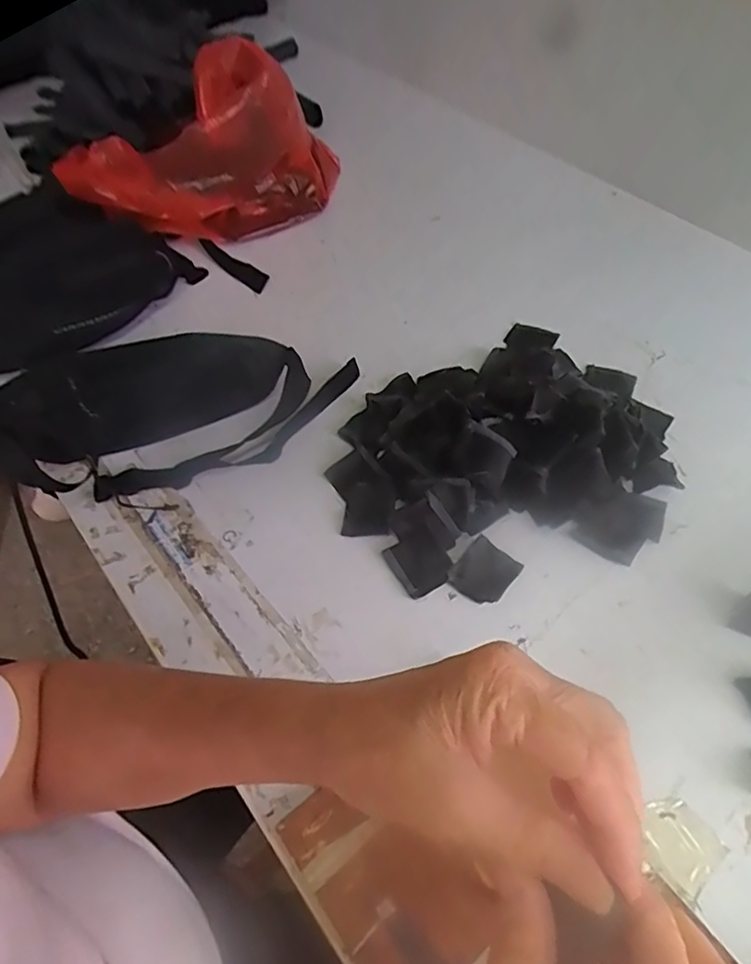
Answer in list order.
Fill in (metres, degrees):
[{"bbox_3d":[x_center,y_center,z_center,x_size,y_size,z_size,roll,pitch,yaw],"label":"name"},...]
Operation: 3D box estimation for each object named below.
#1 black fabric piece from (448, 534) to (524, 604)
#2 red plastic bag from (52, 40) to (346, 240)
[{"bbox_3d":[0.095,0.079,0.500,0.047,0.005,0.052,32,63,22],"label":"black fabric piece"},{"bbox_3d":[-0.205,-0.420,0.719,0.362,0.211,0.152,-21,58,-11],"label":"red plastic bag"}]

